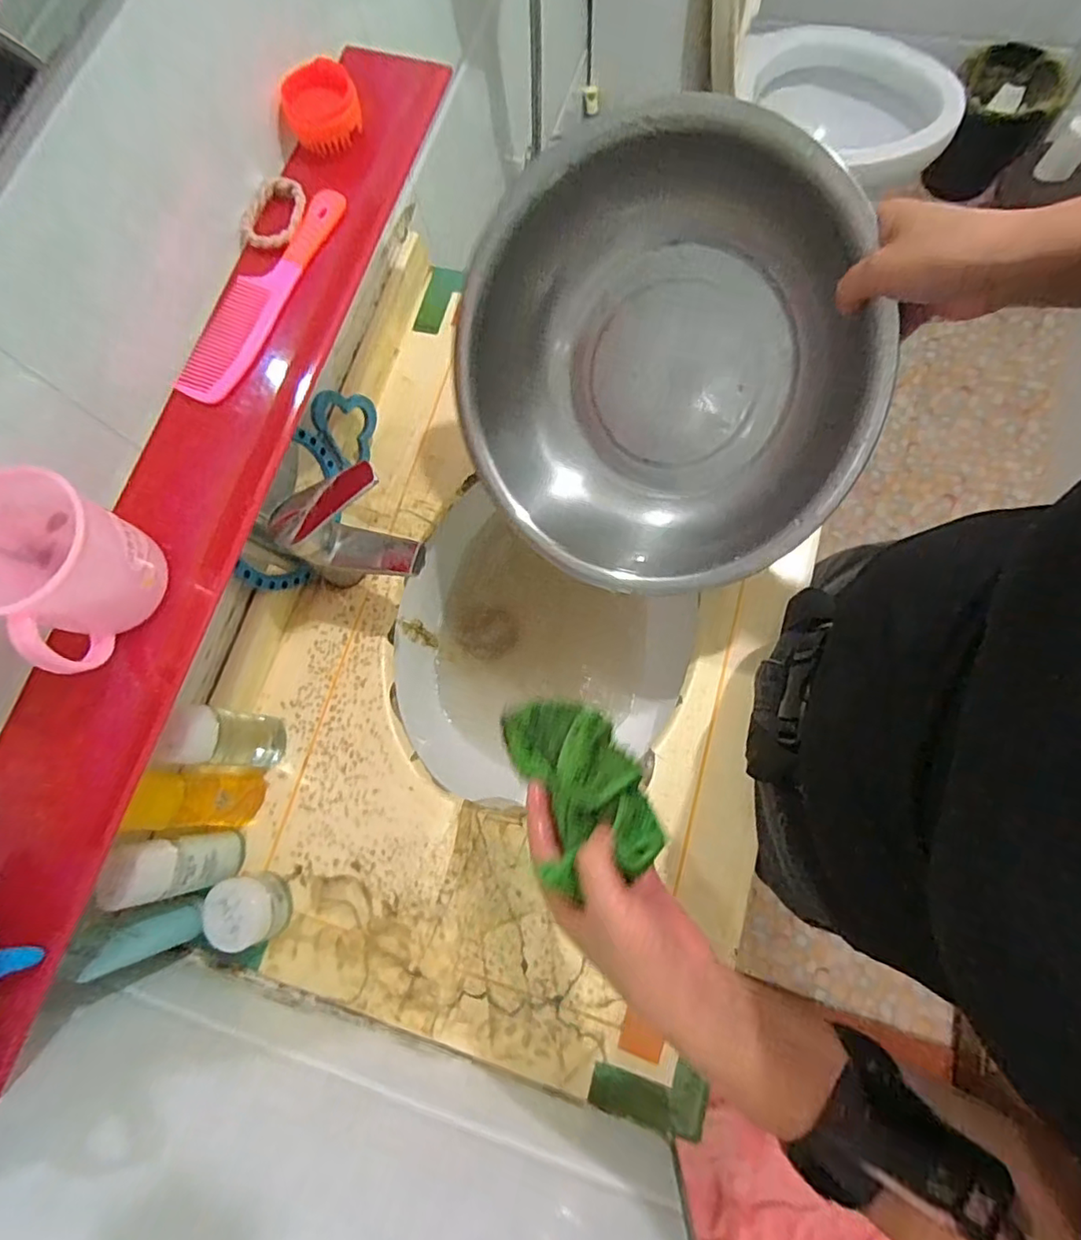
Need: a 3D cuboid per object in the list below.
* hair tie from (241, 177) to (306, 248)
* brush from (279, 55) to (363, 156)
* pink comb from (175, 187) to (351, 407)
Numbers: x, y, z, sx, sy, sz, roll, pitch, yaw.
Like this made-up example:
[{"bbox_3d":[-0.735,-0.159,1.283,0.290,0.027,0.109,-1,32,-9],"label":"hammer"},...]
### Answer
[{"bbox_3d":[-0.209,-0.321,0.467,0.047,0.009,0.065,13,76,5],"label":"hair tie"},{"bbox_3d":[-0.175,-0.411,0.479,0.059,0.039,0.051,-18,76,-3],"label":"brush"},{"bbox_3d":[-0.211,-0.250,0.451,0.046,0.013,0.197,25,77,8],"label":"pink comb"}]

